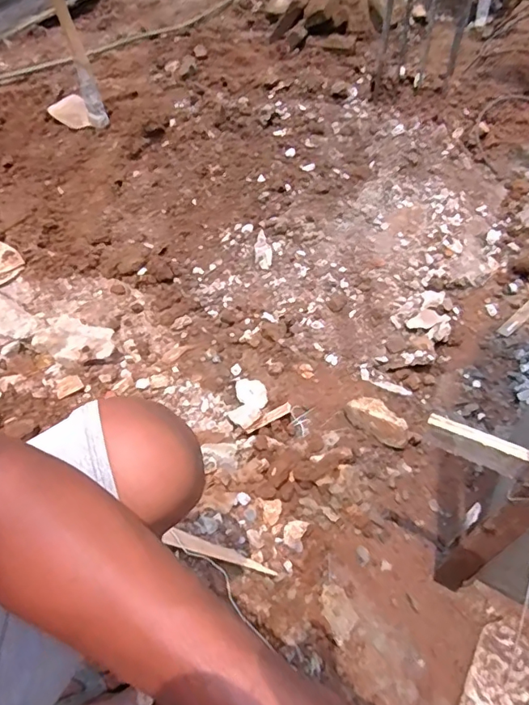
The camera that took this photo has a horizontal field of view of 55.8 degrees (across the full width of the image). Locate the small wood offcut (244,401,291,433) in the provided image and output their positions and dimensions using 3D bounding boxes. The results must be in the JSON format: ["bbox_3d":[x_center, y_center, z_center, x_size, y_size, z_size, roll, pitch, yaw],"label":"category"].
[{"bbox_3d":[0.008,0.128,0.965,0.098,0.007,0.023,-31,58,-2],"label":"small wood offcut"}]

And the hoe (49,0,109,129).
[{"bbox_3d":[-0.632,-1.001,1.441,0.162,0.718,0.193,-20,55,-10],"label":"hoe"}]

